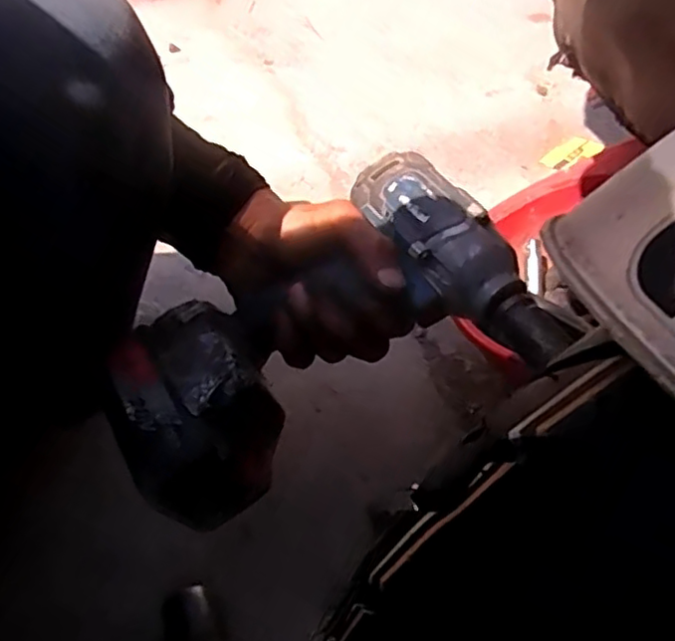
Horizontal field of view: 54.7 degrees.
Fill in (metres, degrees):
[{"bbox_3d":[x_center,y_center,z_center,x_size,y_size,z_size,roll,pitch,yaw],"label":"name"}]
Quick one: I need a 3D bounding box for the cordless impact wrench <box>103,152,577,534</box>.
[{"bbox_3d":[-0.009,0.018,0.379,0.235,0.076,0.142,-33,49,-5],"label":"cordless impact wrench"}]

